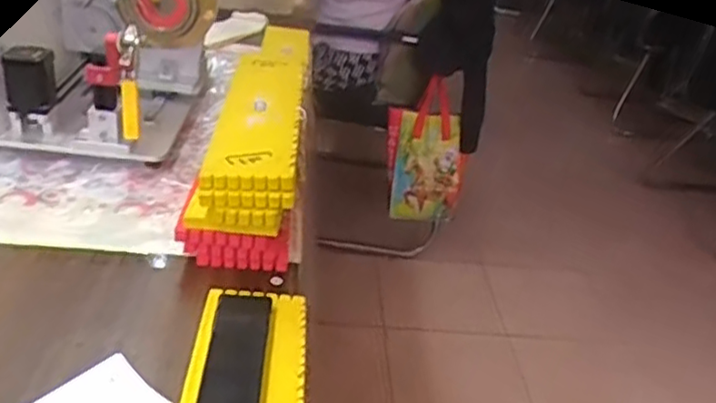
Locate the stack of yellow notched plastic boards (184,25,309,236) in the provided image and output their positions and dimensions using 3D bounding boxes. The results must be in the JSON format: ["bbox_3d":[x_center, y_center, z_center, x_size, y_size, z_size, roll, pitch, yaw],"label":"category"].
[{"bbox_3d":[-0.103,-0.106,0.761,0.093,0.052,0.452,6,29,-4],"label":"stack of yellow notched plastic boards"}]

